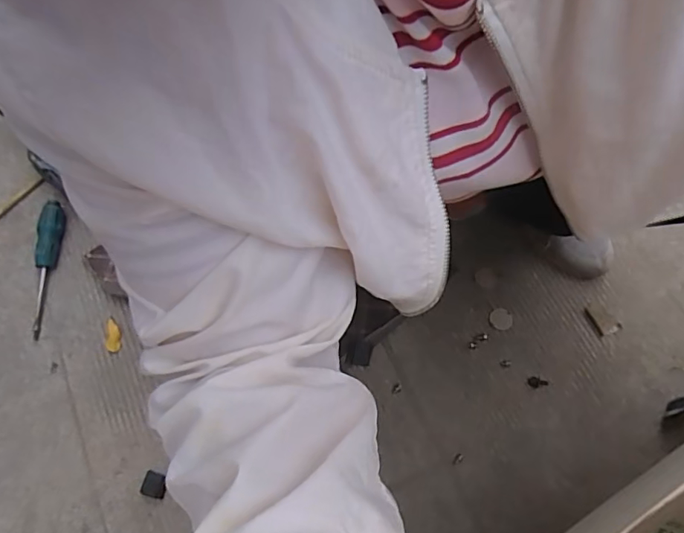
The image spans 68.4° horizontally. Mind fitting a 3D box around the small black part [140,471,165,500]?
[{"bbox_3d":[-0.222,0.259,0.598,0.028,0.013,0.027,12,68,3],"label":"small black part"}]

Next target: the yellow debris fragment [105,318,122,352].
[{"bbox_3d":[-0.304,0.091,0.668,0.016,0.010,0.043,-10,68,-6],"label":"yellow debris fragment"}]

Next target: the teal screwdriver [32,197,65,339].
[{"bbox_3d":[-0.410,-0.001,0.690,0.027,0.029,0.193,0,67,-2],"label":"teal screwdriver"}]

